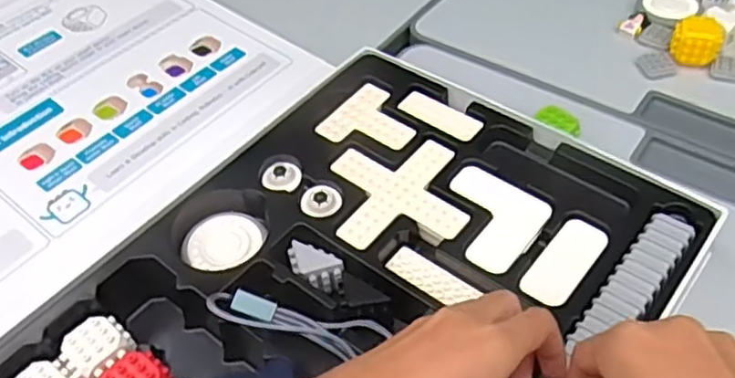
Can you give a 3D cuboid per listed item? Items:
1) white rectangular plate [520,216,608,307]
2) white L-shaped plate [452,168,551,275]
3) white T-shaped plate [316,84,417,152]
[{"bbox_3d":[0.120,0.043,0.413,0.030,0.004,0.065,31,57,28],"label":"white rectangular plate"},{"bbox_3d":[0.077,0.017,0.439,0.068,0.004,0.068,29,56,27],"label":"white L-shaped plate"},{"bbox_3d":[0.004,-0.049,0.503,0.064,0.004,0.063,28,55,26],"label":"white T-shaped plate"}]

